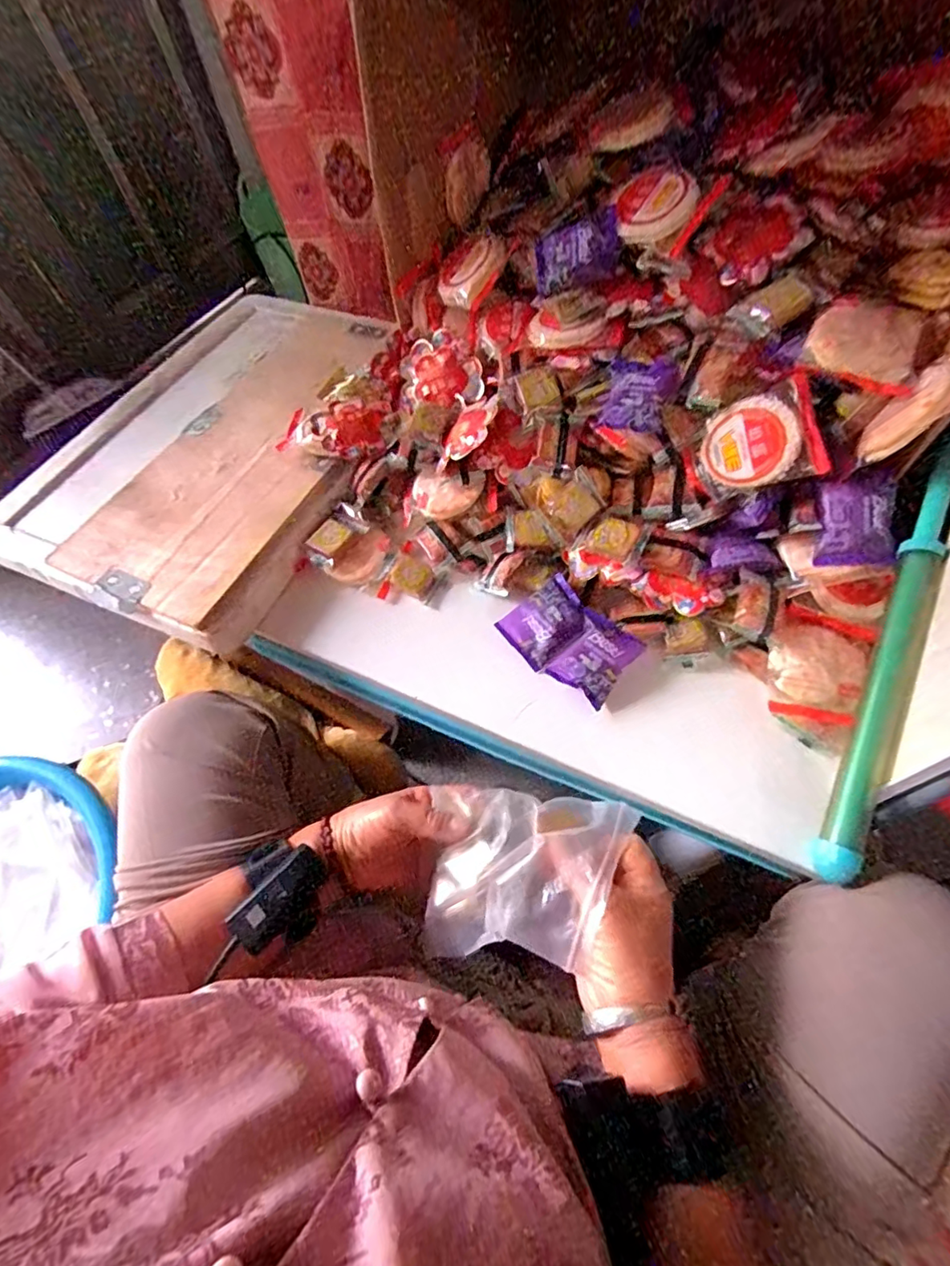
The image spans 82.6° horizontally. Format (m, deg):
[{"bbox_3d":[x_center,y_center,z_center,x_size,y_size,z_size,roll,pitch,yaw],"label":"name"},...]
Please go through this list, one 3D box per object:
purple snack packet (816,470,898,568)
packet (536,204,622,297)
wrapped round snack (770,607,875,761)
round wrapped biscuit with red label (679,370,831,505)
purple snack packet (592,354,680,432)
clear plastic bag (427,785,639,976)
[{"bbox_3d":[0.333,-0.102,0.473,0.058,0.012,0.083,2,88,15],"label":"purple snack packet"},{"bbox_3d":[0.099,-0.370,0.529,0.082,0.013,0.063,-11,91,21],"label":"packet"},{"bbox_3d":[0.300,0.039,0.480,0.077,0.032,0.113,20,63,16],"label":"wrapped round snack"},{"bbox_3d":[0.246,-0.168,0.487,0.107,0.015,0.084,-15,92,29],"label":"round wrapped biscuit with red label"},{"bbox_3d":[0.154,-0.228,0.513,0.066,0.027,0.079,20,63,16],"label":"purple snack packet"},{"bbox_3d":[0.039,0.178,0.400,0.144,0.066,0.114,3,60,6],"label":"clear plastic bag"}]

